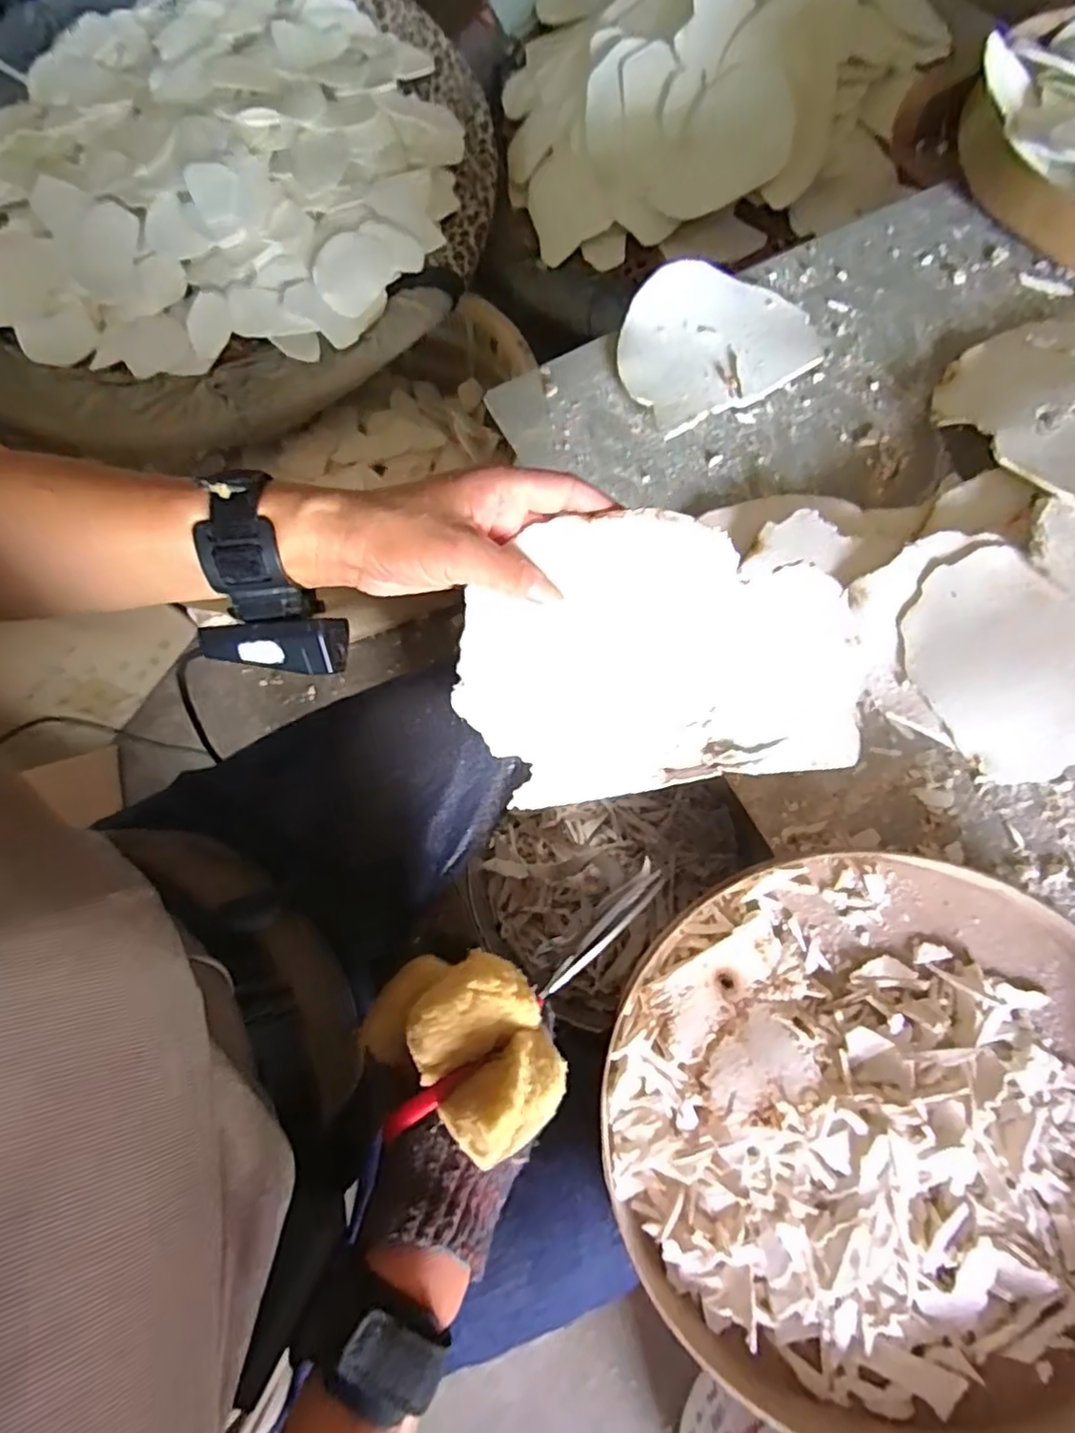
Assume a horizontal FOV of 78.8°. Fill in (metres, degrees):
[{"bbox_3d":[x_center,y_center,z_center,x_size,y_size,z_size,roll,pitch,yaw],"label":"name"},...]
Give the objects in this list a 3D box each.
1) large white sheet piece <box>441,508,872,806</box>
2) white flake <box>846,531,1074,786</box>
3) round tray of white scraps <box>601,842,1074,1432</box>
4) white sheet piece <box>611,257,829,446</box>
[{"bbox_3d":[0.054,-0.032,0.331,0.188,0.011,0.137,-10,91,13],"label":"large white sheet piece"},{"bbox_3d":[0.276,-0.039,0.402,0.123,0.026,0.159,-43,77,-10],"label":"white flake"},{"bbox_3d":[0.191,0.232,0.367,0.287,0.065,0.296,-1,74,2],"label":"round tray of white scraps"},{"bbox_3d":[0.133,-0.295,0.506,0.149,0.012,0.128,-26,74,-6],"label":"white sheet piece"}]

